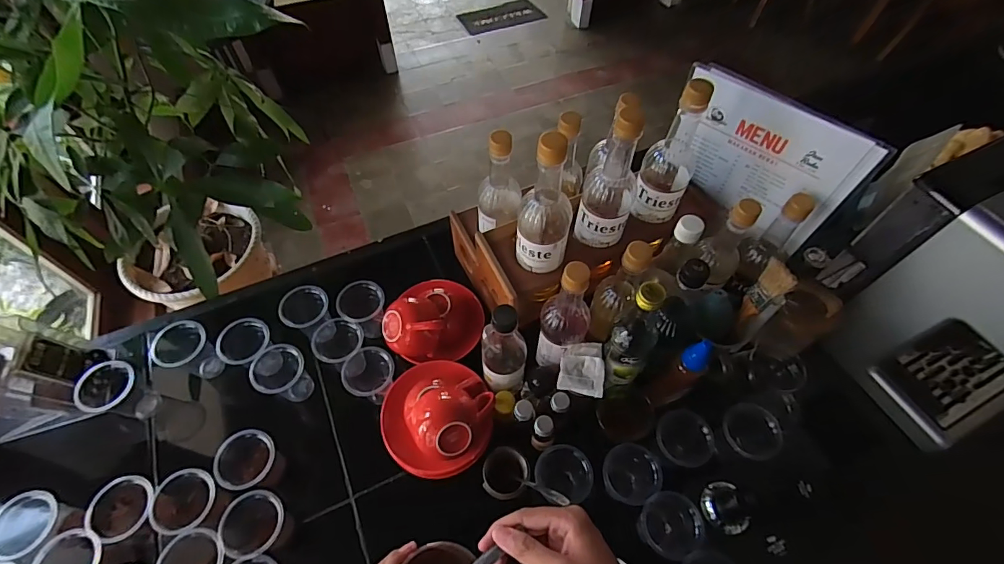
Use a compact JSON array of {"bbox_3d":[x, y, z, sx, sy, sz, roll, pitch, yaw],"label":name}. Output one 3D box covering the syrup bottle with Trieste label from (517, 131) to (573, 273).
[{"bbox_3d":[0.052,-0.090,0.540,0.065,0.201,0.057,9,57,5],"label":"syrup bottle with Trieste label"}]

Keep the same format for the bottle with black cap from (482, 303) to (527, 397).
[{"bbox_3d":[0.003,0.098,0.616,0.058,0.204,0.053,-5,57,-4],"label":"bottle with black cap"}]

